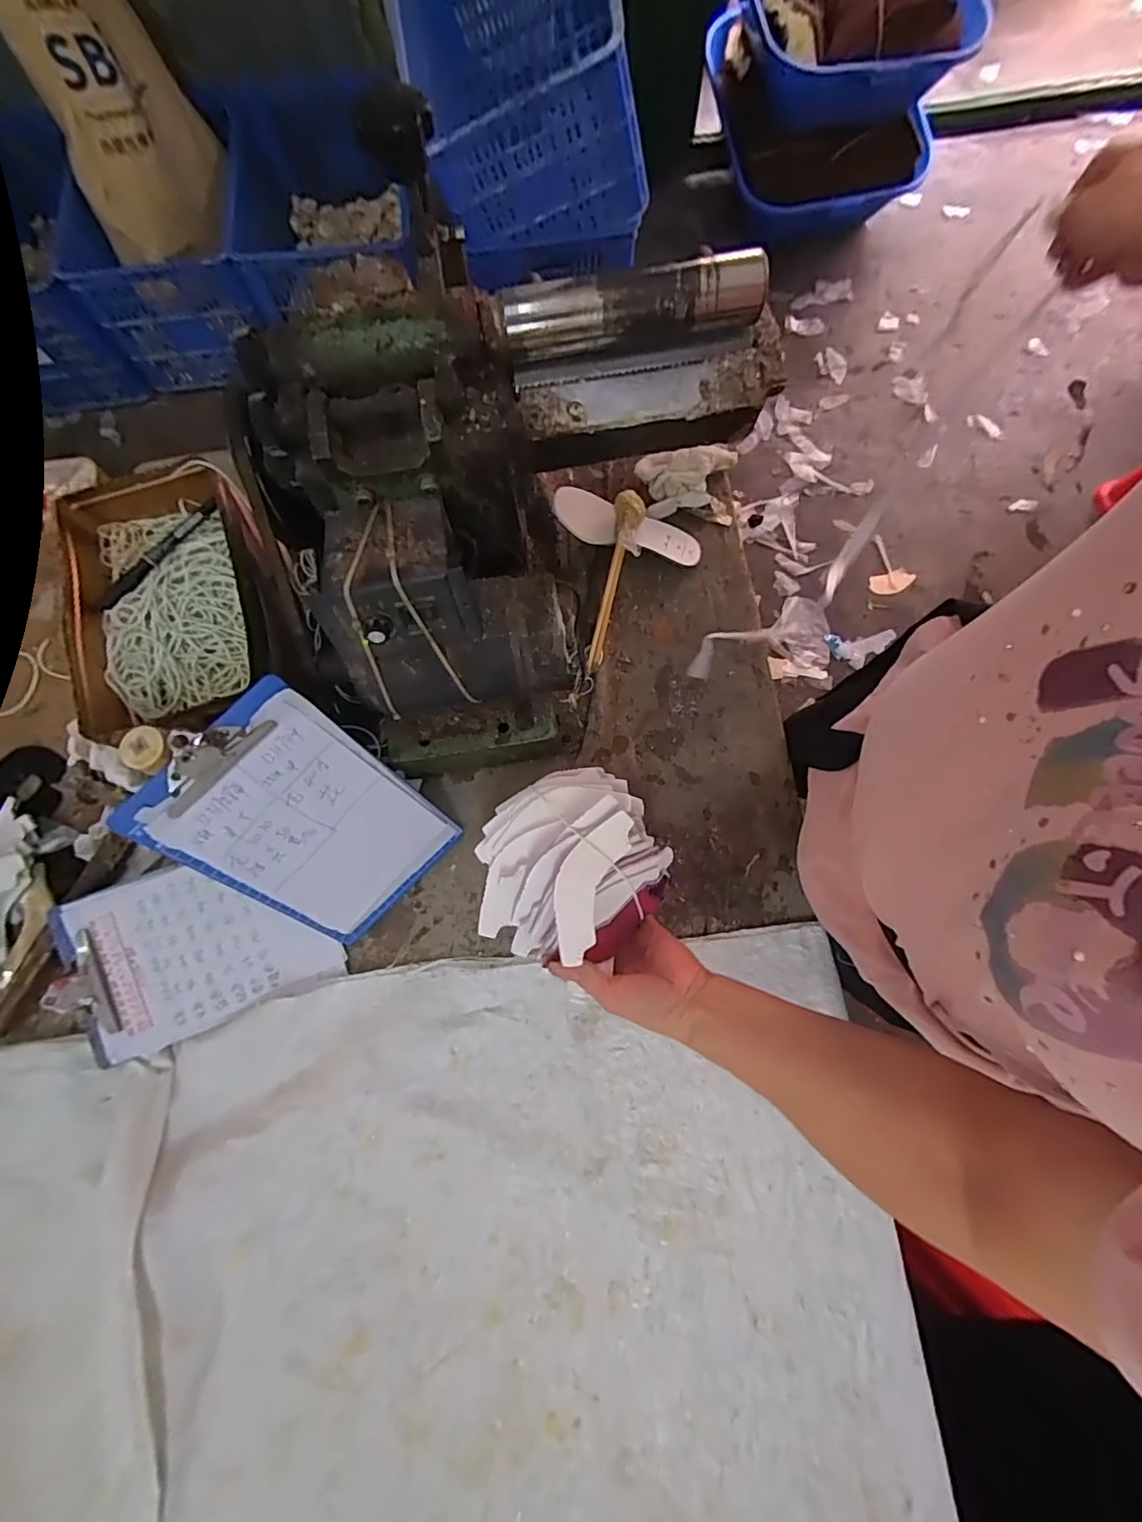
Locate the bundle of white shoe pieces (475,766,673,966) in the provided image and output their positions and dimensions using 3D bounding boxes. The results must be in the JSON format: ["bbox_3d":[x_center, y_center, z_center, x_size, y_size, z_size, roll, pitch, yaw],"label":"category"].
[{"bbox_3d":[-0.008,0.078,0.443,0.156,0.060,0.126,-43,79,-8],"label":"bundle of white shoe pieces"}]

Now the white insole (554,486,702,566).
[{"bbox_3d":[0.060,-0.240,0.562,0.156,0.011,0.052,14,77,-8],"label":"white insole"}]

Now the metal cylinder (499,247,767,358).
[{"bbox_3d":[0.040,-0.288,0.345,0.163,0.030,0.028,-7,77,0],"label":"metal cylinder"}]

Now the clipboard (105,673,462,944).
[{"bbox_3d":[-0.206,0.055,0.443,0.146,0.223,0.015,-45,41,-7],"label":"clipboard"}]

